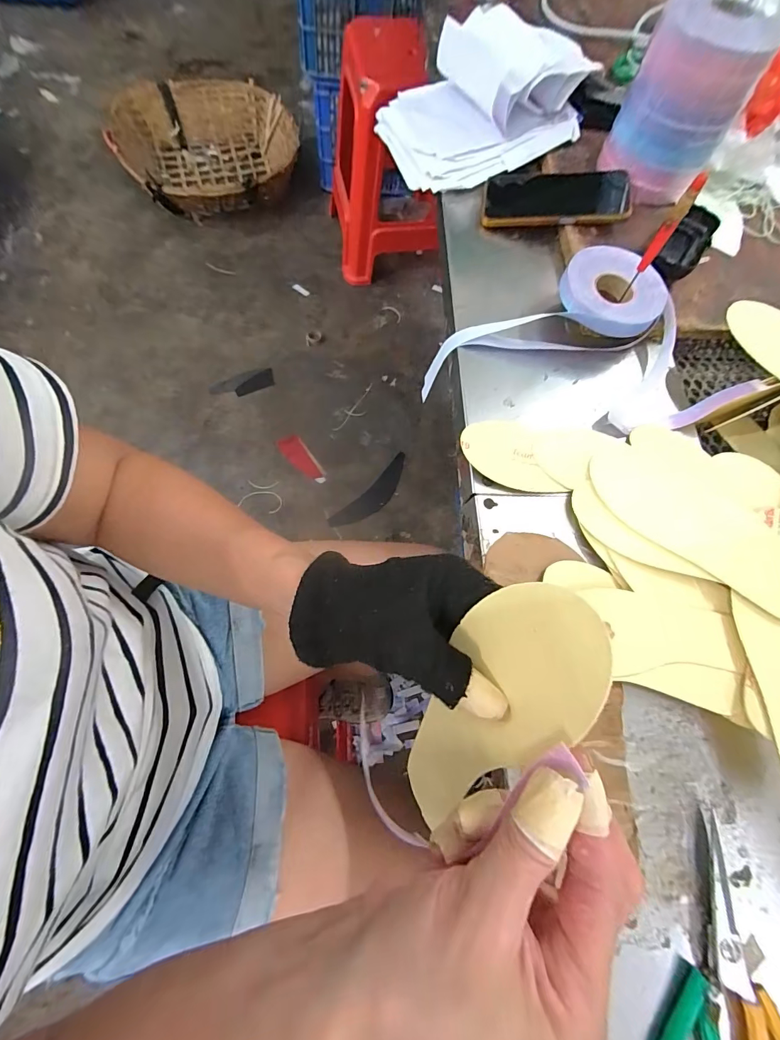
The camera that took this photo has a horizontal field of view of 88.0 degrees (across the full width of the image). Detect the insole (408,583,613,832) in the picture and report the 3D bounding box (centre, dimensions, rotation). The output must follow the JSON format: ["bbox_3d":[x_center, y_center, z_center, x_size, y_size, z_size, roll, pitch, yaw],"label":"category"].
[{"bbox_3d":[0.043,0.095,0.204,0.008,0.175,0.061,-7,48,-35],"label":"insole"}]

